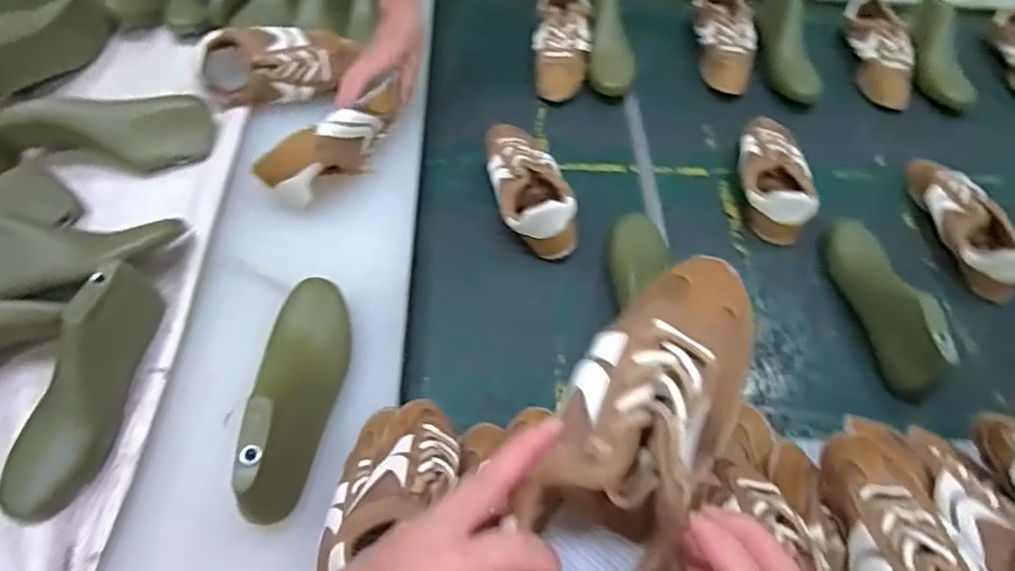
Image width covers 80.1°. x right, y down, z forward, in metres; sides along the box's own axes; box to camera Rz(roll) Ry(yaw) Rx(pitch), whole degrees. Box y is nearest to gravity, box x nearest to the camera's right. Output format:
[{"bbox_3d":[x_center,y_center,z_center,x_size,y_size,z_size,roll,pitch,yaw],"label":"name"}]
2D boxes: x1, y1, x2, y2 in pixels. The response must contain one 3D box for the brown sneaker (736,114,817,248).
[{"bbox_3d":[0.372,-0.166,0.843,0.090,0.070,0.216,11,60,5],"label":"brown sneaker"}]

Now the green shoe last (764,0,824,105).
[{"bbox_3d":[0.471,-0.409,1.003,0.082,0.074,0.245,4,59,0],"label":"green shoe last"}]

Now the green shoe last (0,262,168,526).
[{"bbox_3d":[-0.396,0.090,0.561,0.070,0.079,0.232,10,60,4],"label":"green shoe last"}]

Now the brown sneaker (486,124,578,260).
[{"bbox_3d":[0.025,-0.145,0.801,0.090,0.074,0.232,-10,60,-8],"label":"brown sneaker"}]

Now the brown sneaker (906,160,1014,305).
[{"bbox_3d":[0.613,-0.090,0.813,0.075,0.062,0.235,-6,60,-5],"label":"brown sneaker"}]

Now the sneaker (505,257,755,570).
[{"bbox_3d":[0.066,0.075,0.304,0.081,0.071,0.217,26,67,13],"label":"sneaker"}]

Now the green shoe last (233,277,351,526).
[{"bbox_3d":[-0.196,0.093,0.566,0.072,0.083,0.231,-3,60,-4],"label":"green shoe last"}]

